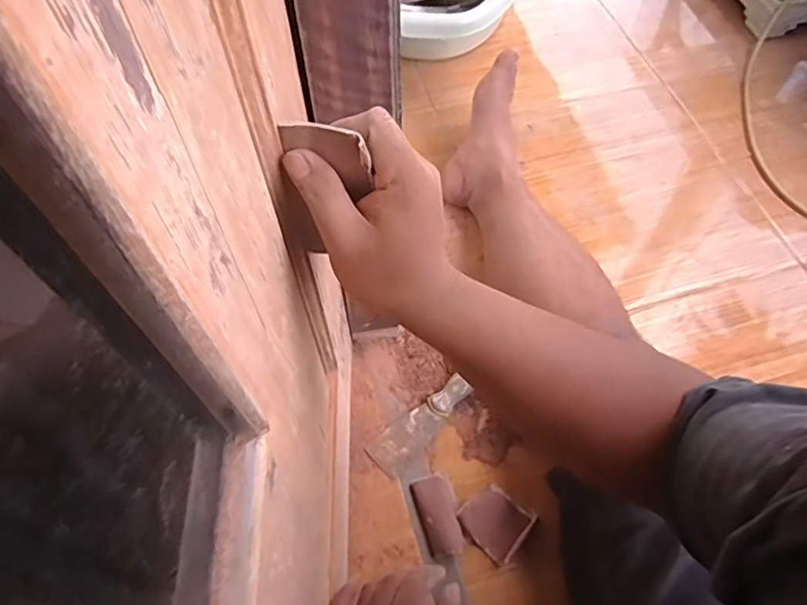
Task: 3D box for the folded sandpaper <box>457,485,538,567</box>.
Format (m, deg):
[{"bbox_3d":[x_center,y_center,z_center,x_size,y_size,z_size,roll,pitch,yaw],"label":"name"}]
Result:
[{"bbox_3d":[0.100,0.234,0.626,0.068,0.010,0.066,36,67,19],"label":"folded sandpaper"}]

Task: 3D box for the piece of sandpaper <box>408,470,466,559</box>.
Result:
[{"bbox_3d":[0.039,0.228,0.630,0.044,0.013,0.080,-15,61,-8],"label":"piece of sandpaper"}]

